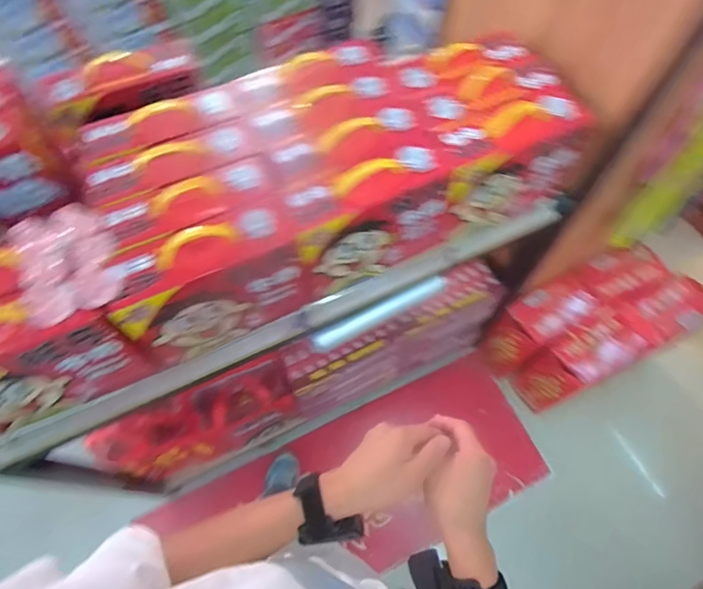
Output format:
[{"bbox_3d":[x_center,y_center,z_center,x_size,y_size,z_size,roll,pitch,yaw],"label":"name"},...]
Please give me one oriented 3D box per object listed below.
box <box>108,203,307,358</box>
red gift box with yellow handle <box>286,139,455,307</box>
[{"bbox_3d":[-0.216,-0.020,0.681,0.268,0.192,0.108,-25,66,-12],"label":"box"},{"bbox_3d":[0.034,-0.127,0.750,0.284,0.200,0.116,-24,66,-11],"label":"red gift box with yellow handle"}]

